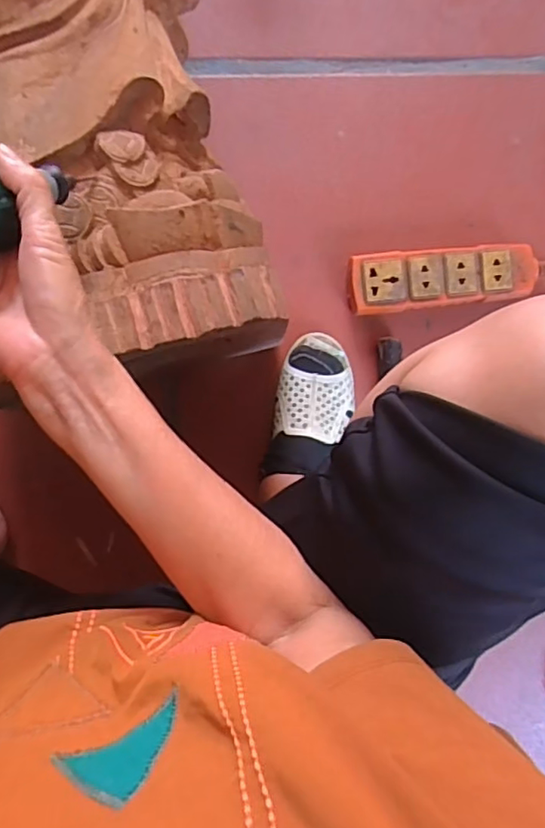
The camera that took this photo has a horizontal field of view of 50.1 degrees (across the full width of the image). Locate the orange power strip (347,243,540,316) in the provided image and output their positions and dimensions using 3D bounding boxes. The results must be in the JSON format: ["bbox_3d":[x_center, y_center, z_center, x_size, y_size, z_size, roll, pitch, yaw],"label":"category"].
[{"bbox_3d":[0.183,-0.146,0.632,0.205,0.039,0.064,-6,93,-3],"label":"orange power strip"}]

